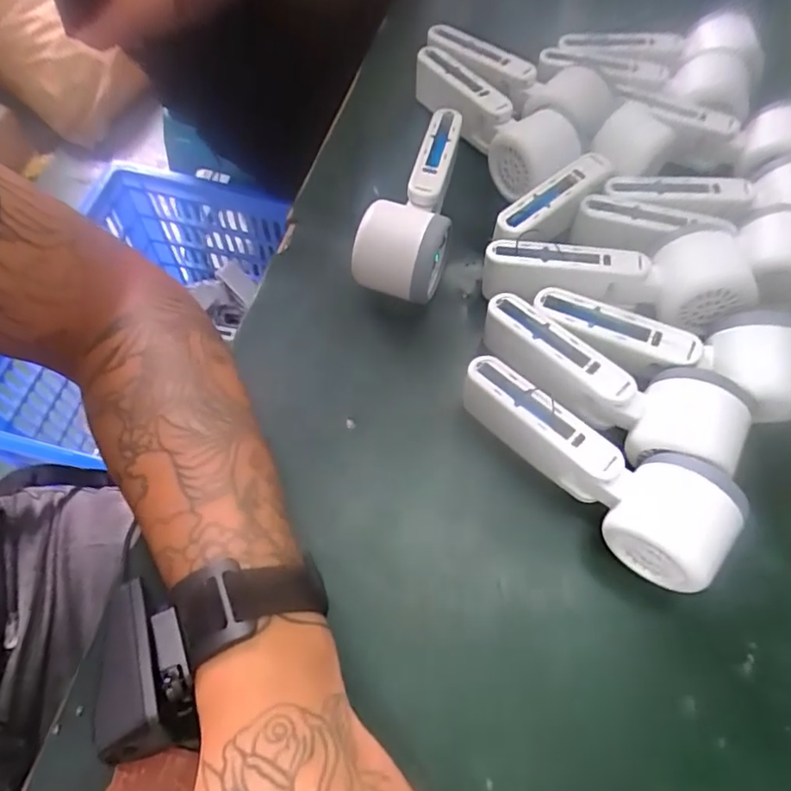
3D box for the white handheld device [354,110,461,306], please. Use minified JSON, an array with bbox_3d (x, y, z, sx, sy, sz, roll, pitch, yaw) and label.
[{"bbox_3d":[0.013,-0.141,0.427,0.059,0.062,0.163,12,63,3],"label":"white handheld device"}]

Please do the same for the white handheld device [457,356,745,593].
[{"bbox_3d":[0.106,0.038,0.335,0.160,0.053,0.052,36,67,14],"label":"white handheld device"}]

